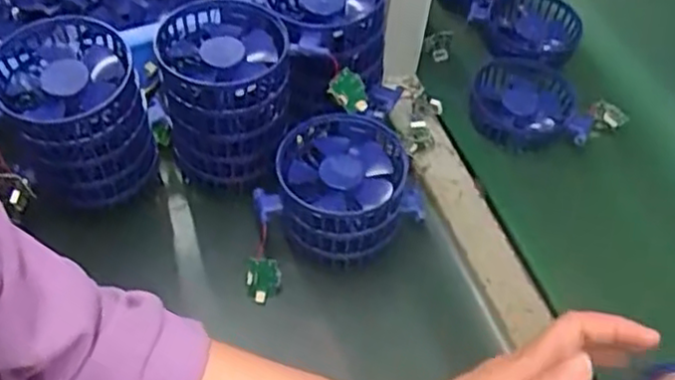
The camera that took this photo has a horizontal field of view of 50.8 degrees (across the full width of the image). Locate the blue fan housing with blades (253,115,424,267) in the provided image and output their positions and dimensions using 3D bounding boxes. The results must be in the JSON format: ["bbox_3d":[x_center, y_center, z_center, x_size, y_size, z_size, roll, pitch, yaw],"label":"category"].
[{"bbox_3d":[0.004,0.002,0.521,0.104,0.070,0.091,22,54,11],"label":"blue fan housing with blades"}]

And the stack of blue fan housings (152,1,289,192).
[{"bbox_3d":[-0.086,-0.071,0.541,0.090,0.109,0.094,-7,54,-11],"label":"stack of blue fan housings"}]

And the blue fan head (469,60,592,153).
[{"bbox_3d":[0.175,-0.074,0.648,0.104,0.042,0.082,18,53,8],"label":"blue fan head"}]

